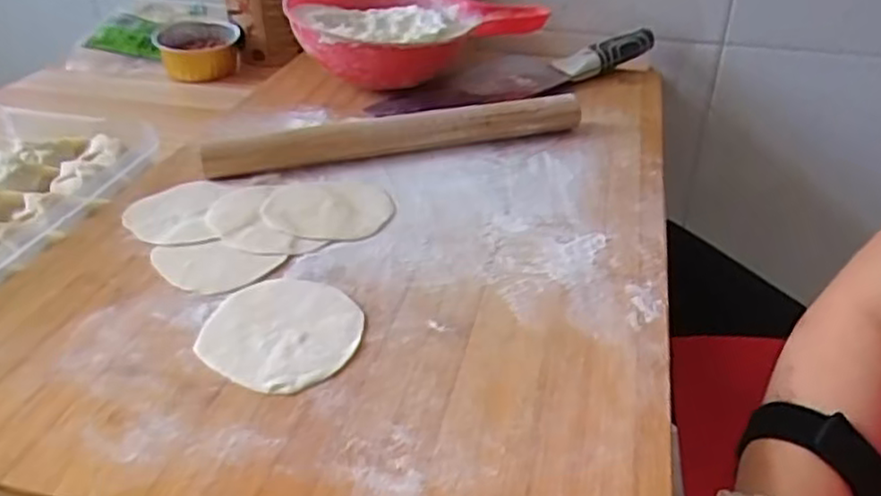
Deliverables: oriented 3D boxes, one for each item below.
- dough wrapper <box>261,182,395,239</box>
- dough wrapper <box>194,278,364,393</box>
[{"bbox_3d":[-0.073,-0.025,0.455,0.080,0.006,0.080,6,33,0],"label":"dough wrapper"},{"bbox_3d":[-0.080,0.040,0.355,0.078,0.004,0.082,6,35,8],"label":"dough wrapper"}]

